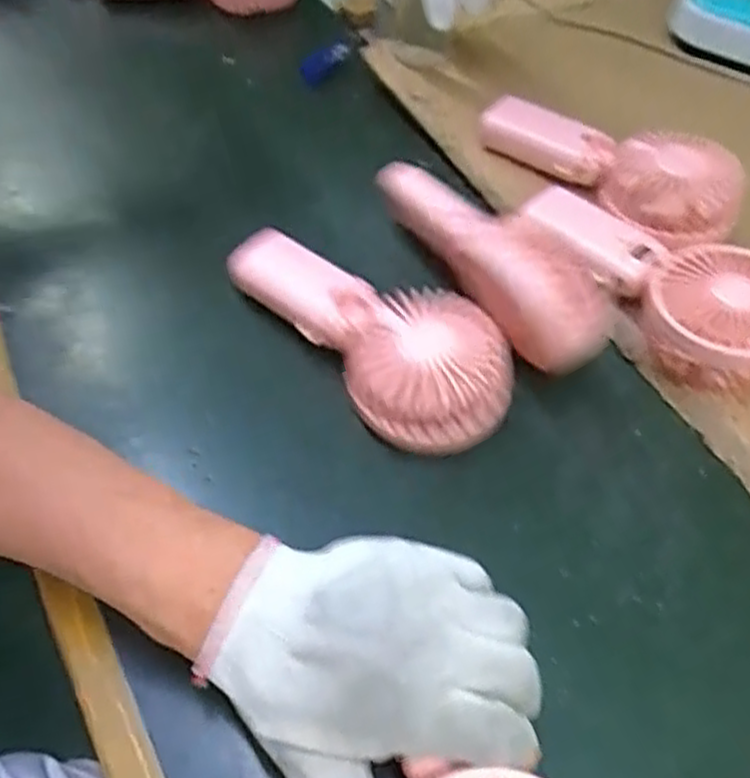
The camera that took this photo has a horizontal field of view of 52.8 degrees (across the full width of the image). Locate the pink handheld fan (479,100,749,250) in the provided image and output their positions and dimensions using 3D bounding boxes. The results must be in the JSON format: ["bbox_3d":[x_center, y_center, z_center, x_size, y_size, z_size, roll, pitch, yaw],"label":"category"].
[{"bbox_3d":[0.162,-0.159,0.526,0.184,0.047,0.067,36,59,20],"label":"pink handheld fan"}]

